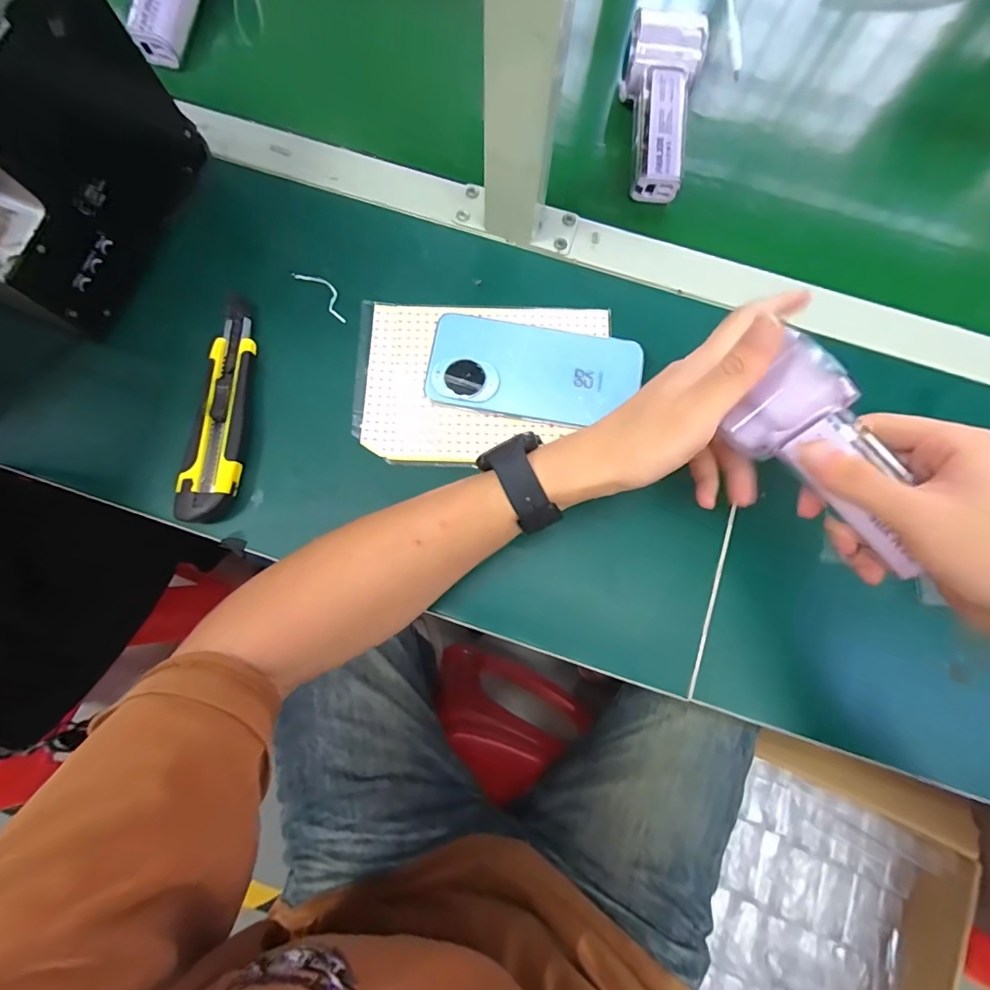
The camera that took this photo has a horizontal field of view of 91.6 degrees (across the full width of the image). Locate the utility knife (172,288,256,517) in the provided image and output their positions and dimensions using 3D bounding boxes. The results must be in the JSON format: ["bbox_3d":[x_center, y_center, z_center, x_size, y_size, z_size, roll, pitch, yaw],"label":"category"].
[{"bbox_3d":[-0.199,-0.068,0.359,0.034,0.017,0.175,5,78,0],"label":"utility knife"}]

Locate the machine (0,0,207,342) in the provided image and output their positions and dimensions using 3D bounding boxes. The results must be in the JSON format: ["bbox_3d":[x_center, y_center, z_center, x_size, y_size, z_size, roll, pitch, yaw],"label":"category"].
[{"bbox_3d":[-0.330,-0.237,0.325,0.140,0.147,0.183,19,78,3],"label":"machine"}]

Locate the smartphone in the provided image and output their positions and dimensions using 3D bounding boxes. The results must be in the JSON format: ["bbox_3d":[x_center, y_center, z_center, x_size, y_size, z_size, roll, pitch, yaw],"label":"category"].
[{"bbox_3d":[0.030,-0.096,0.368,0.155,0.014,0.076,10,78,1],"label":"smartphone"}]

